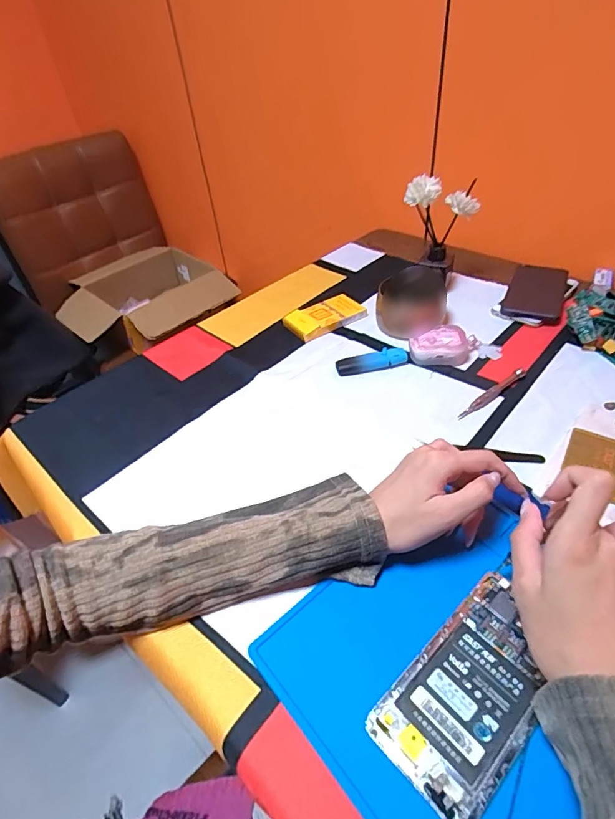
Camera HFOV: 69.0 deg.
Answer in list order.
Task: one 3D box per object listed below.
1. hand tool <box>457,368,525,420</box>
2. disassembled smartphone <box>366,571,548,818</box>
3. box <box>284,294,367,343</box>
[{"bbox_3d":[0.199,-0.018,0.477,0.104,0.011,0.010,-30,48,-23],"label":"hand tool"},{"bbox_3d":[0.107,0.173,0.281,0.132,0.006,0.070,-33,49,-26],"label":"disassembled smartphone"},{"bbox_3d":[0.023,-0.126,0.605,0.106,0.020,0.058,-30,48,-23],"label":"box"}]

